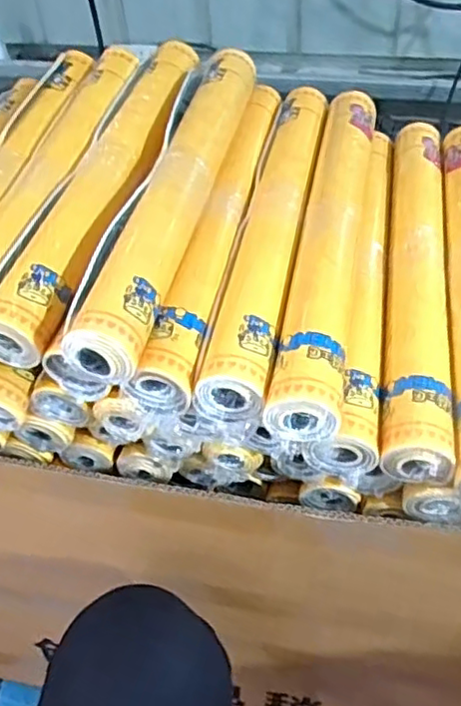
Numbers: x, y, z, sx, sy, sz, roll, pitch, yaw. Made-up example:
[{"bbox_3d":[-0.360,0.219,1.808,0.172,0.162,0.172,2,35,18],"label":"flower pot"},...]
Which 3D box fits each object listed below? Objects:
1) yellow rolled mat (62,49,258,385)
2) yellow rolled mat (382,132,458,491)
[{"bbox_3d":[-0.055,-0.168,0.673,0.066,0.071,0.489,7,48,12],"label":"yellow rolled mat"},{"bbox_3d":[0.202,-0.090,0.693,0.062,0.055,0.501,5,48,11],"label":"yellow rolled mat"}]

